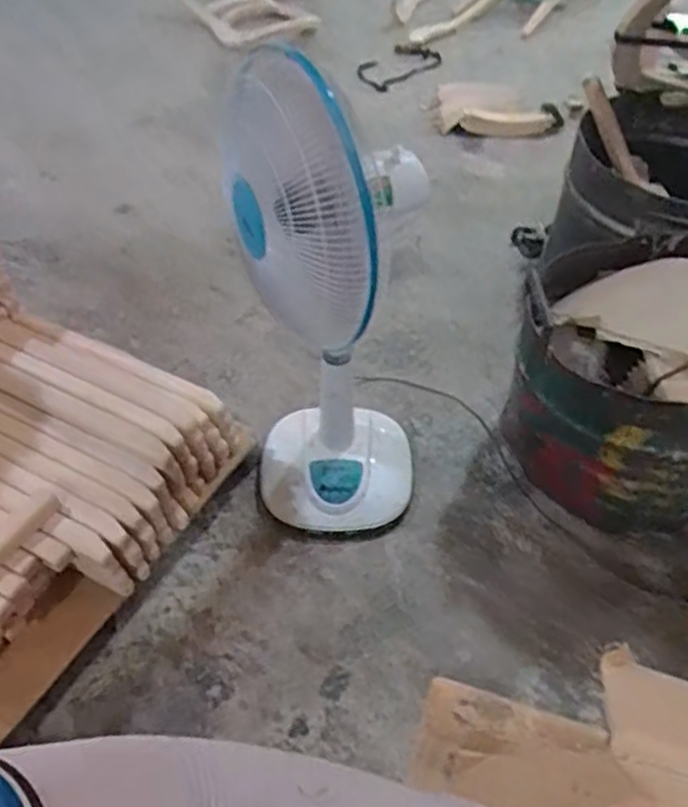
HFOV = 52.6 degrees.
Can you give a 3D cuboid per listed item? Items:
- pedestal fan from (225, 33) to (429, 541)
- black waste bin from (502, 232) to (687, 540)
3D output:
[{"bbox_3d":[-0.030,-0.119,1.270,0.327,0.923,0.368,3,49,2],"label":"pedestal fan"},{"bbox_3d":[0.689,-0.084,1.532,0.564,0.433,0.624,30,55,23],"label":"black waste bin"}]

